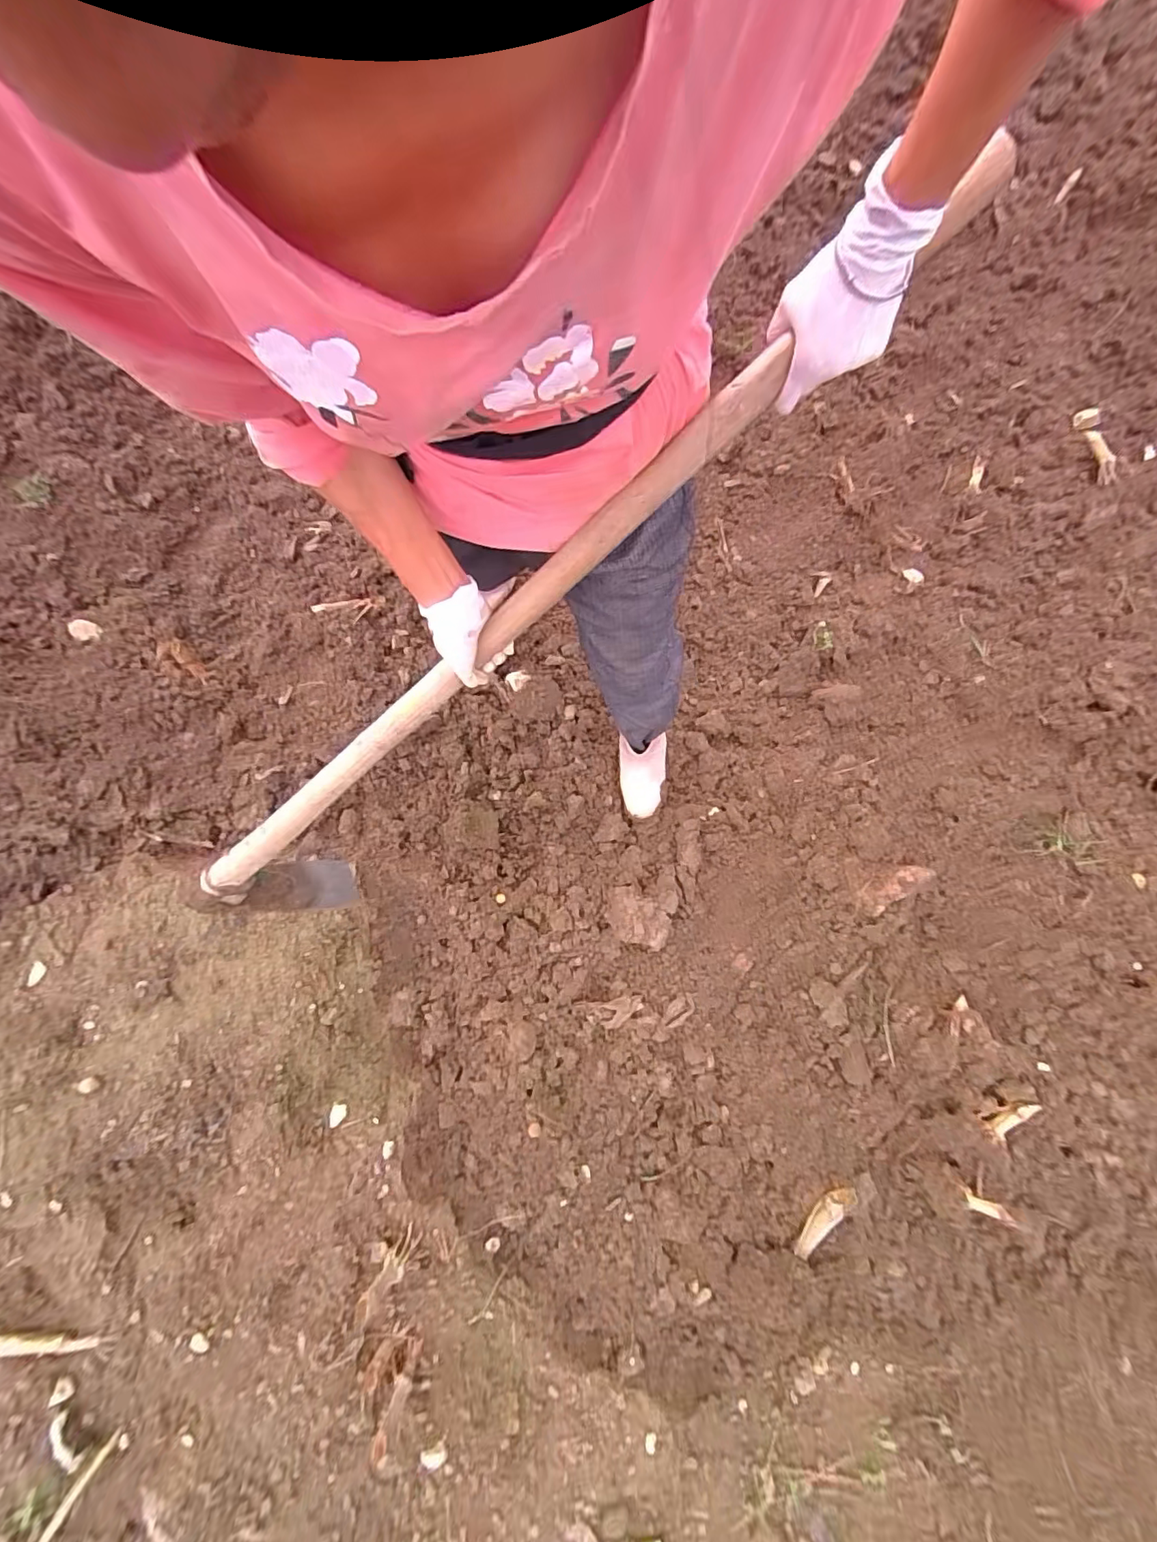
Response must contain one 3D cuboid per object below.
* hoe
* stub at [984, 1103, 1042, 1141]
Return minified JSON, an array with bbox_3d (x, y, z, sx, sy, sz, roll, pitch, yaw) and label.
[{"bbox_3d":[-0.098,-0.113,0.624,1.141,0.242,0.087,-38,79,26],"label":"hoe"},{"bbox_3d":[0.798,0.647,0.975,0.107,0.036,0.034,-20,79,-6],"label":"stub"}]

